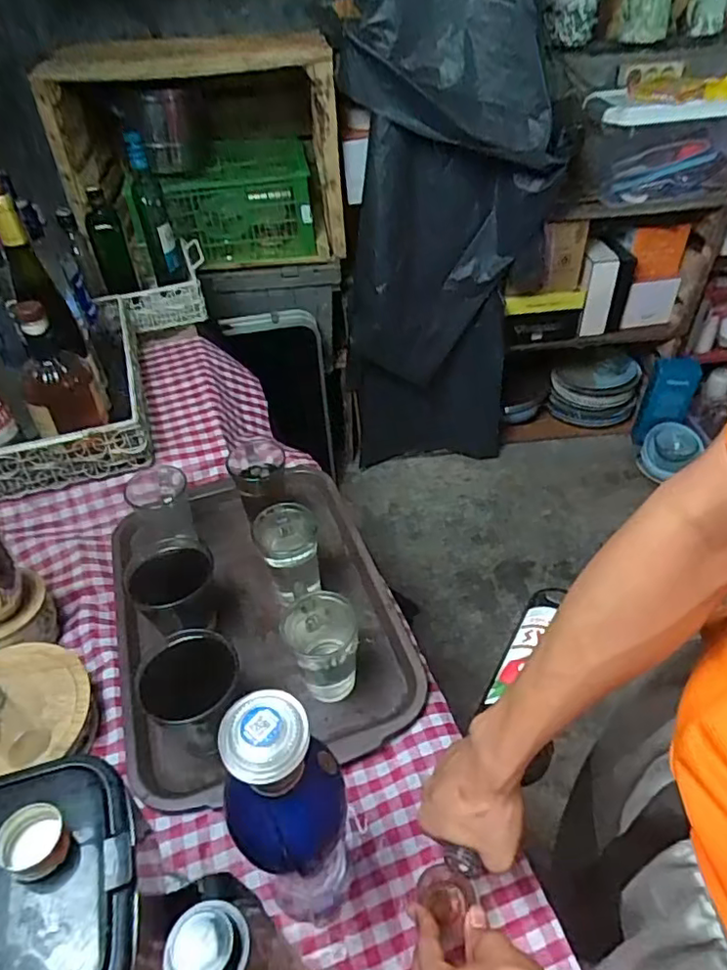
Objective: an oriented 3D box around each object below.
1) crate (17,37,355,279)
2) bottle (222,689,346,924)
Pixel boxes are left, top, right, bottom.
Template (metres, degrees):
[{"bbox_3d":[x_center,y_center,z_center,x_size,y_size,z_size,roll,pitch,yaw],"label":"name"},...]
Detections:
[{"bbox_3d":[-0.350,-0.764,1.388,0.578,0.412,0.367,-3,42,1],"label":"crate"},{"bbox_3d":[-0.046,0.238,0.421,0.062,0.262,0.060,-2,42,2],"label":"bottle"}]

